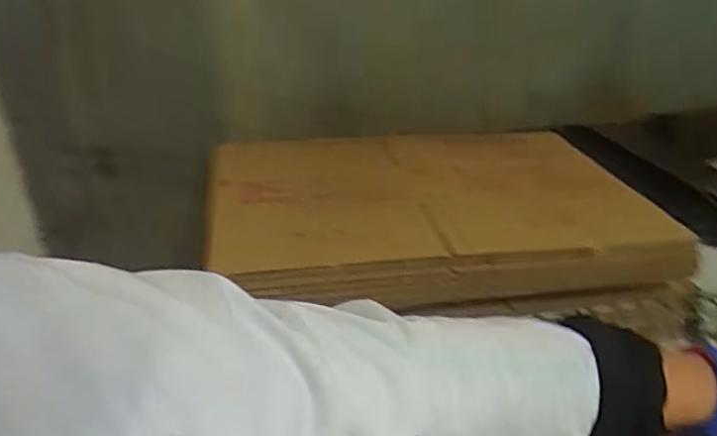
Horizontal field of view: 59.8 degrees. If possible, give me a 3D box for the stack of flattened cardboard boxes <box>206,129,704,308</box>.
[{"bbox_3d":[0.092,-0.030,0.821,0.543,0.057,0.368,-3,33,-13],"label":"stack of flattened cardboard boxes"}]

